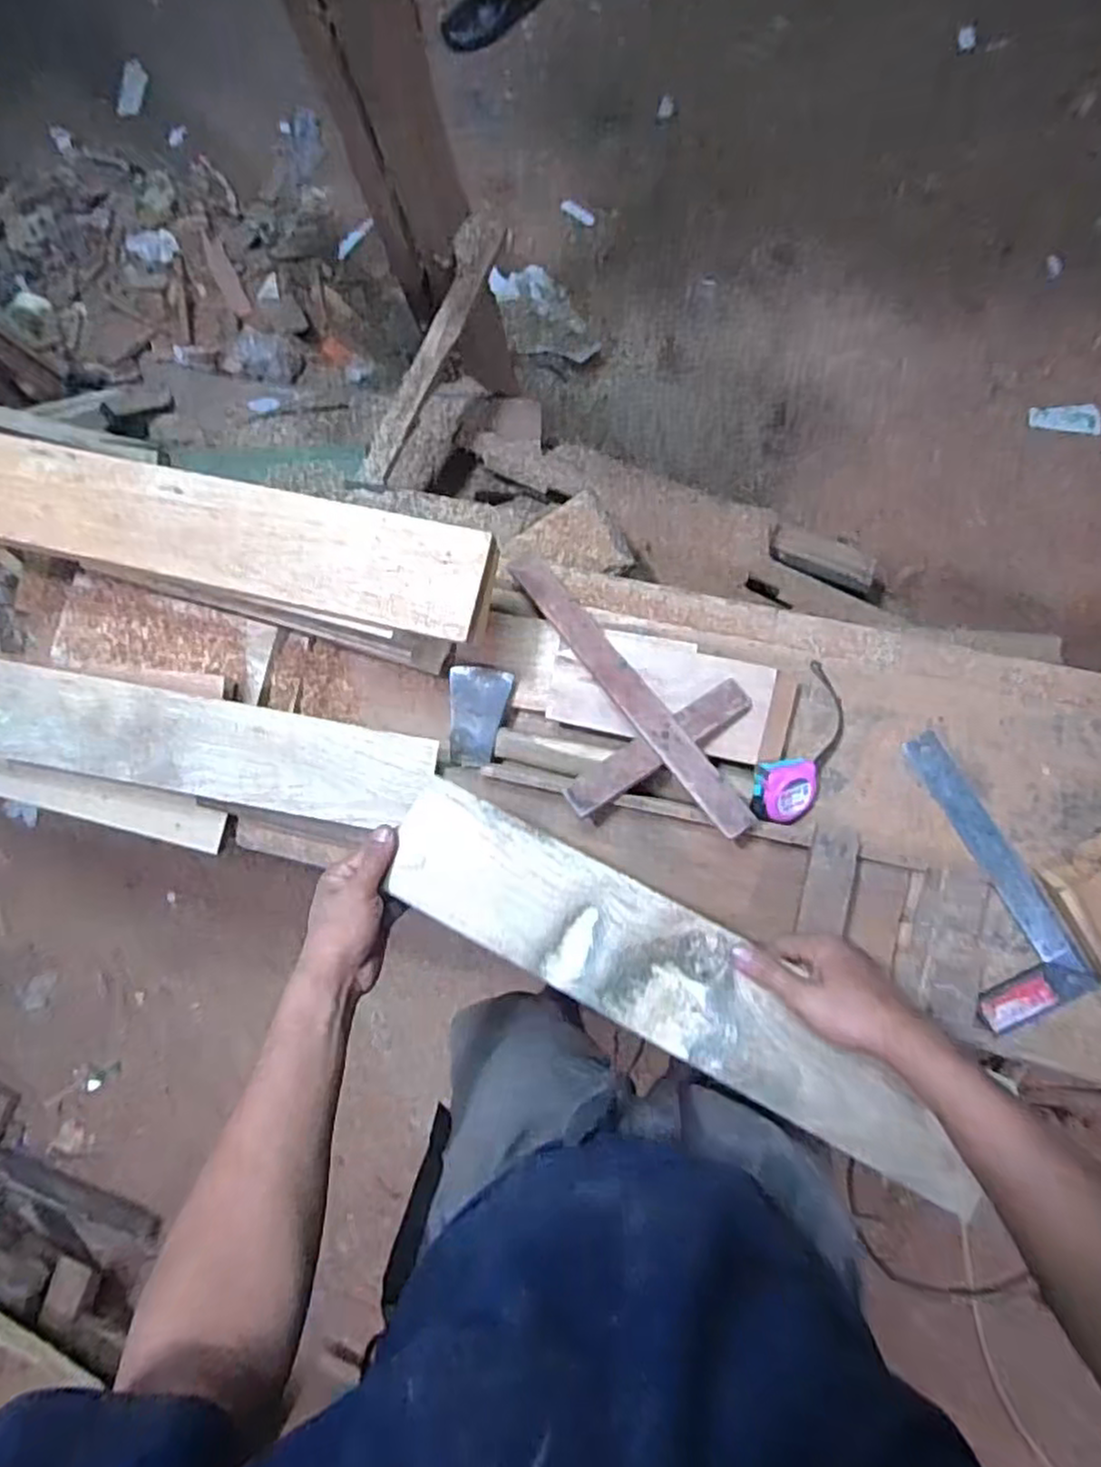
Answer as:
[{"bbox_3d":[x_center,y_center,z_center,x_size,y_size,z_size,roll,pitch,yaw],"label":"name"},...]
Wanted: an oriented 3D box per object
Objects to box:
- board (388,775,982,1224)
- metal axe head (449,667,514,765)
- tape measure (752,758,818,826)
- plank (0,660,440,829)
[{"bbox_3d":[0.094,0.205,0.594,0.507,0.023,0.102,31,88,10],"label":"board"},{"bbox_3d":[-0.078,-0.019,0.824,0.069,0.007,0.110,-1,94,-4],"label":"metal axe head"},{"bbox_3d":[0.249,0.061,0.778,0.069,0.052,0.071,1,86,3],"label":"tape measure"},{"bbox_3d":[-0.376,0.016,0.786,0.491,0.026,0.105,10,87,4],"label":"plank"}]

